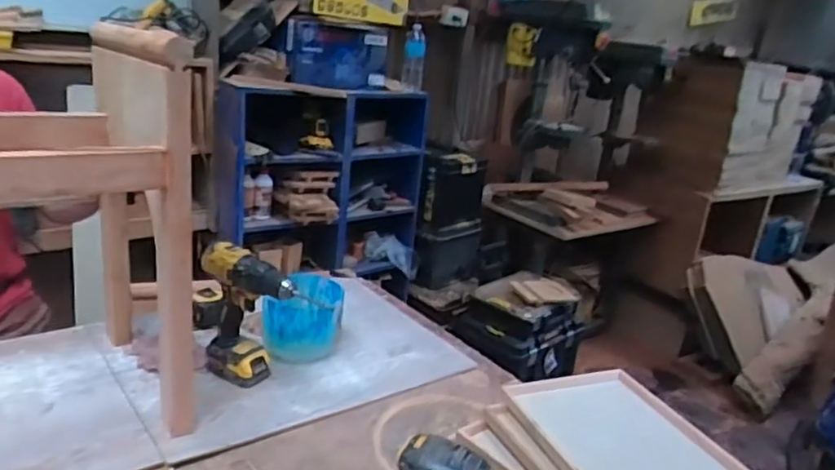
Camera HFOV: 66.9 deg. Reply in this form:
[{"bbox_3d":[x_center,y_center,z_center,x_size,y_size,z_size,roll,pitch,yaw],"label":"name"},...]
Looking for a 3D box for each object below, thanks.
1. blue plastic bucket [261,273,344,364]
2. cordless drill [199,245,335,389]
[{"bbox_3d":[-0.219,0.159,1.221,0.146,0.128,0.154,5,18,-3],"label":"blue plastic bucket"},{"bbox_3d":[-0.263,0.154,1.050,0.241,0.231,0.071,15,20,25],"label":"cordless drill"}]

